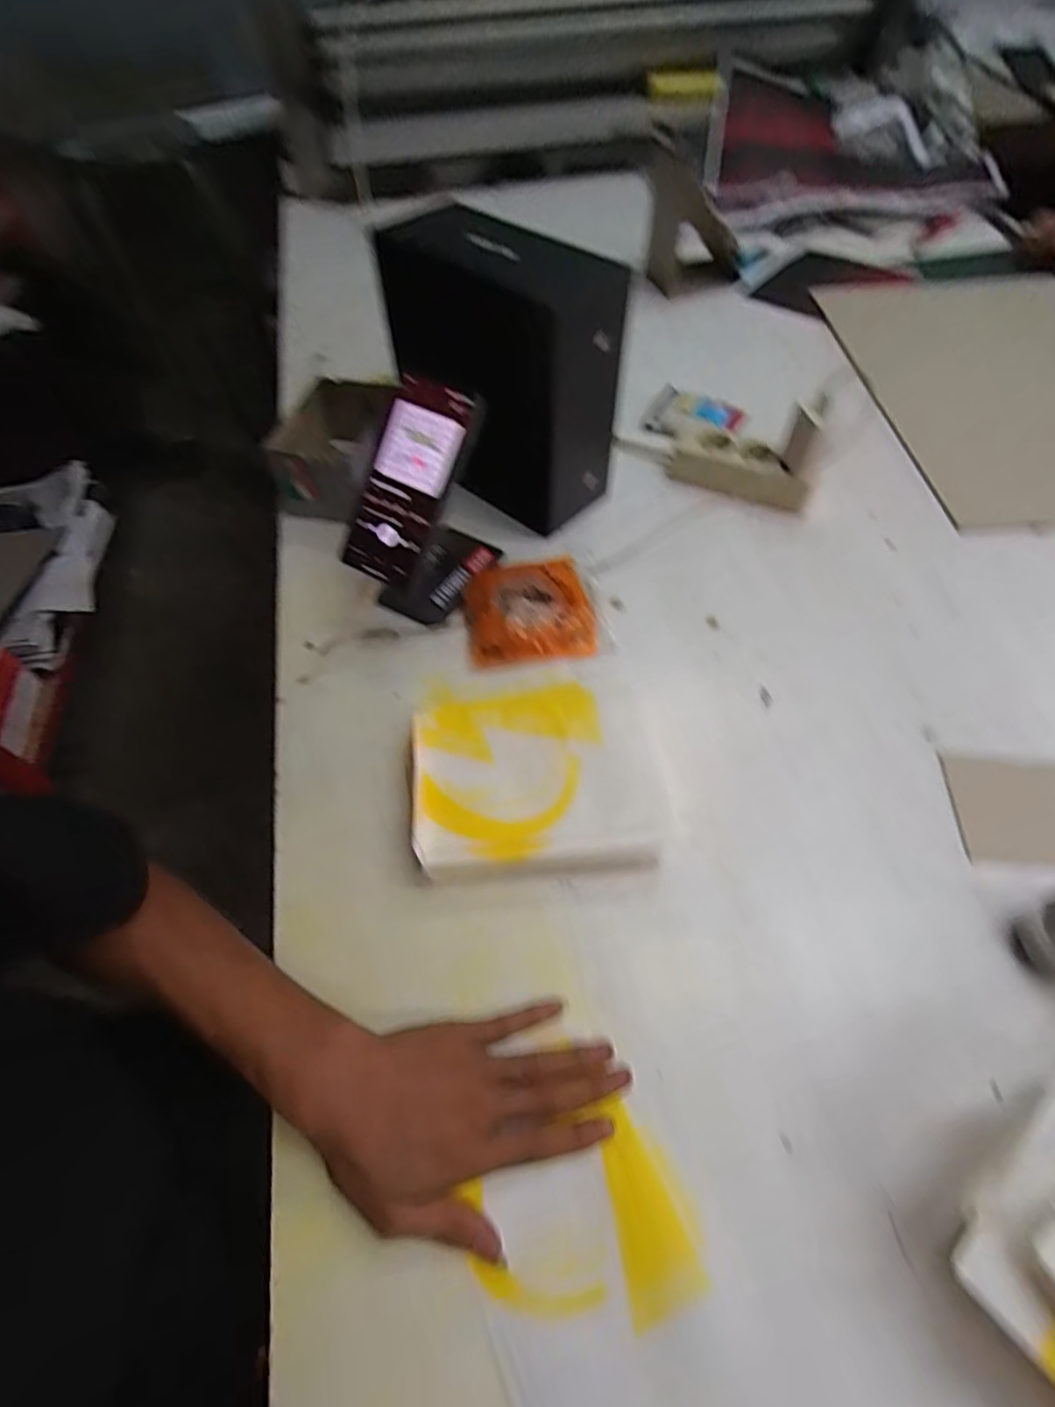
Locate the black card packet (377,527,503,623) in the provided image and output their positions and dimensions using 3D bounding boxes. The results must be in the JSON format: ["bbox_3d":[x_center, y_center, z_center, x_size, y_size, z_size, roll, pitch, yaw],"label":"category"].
[{"bbox_3d":[-0.087,-0.133,0.630,0.078,0.008,0.121,23,60,16],"label":"black card packet"}]

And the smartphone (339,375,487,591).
[{"bbox_3d":[-0.098,-0.179,0.512,0.071,0.010,0.163,28,106,8],"label":"smartphone"}]

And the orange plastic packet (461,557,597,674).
[{"bbox_3d":[0.001,-0.088,0.581,0.115,0.031,0.113,-9,56,-4],"label":"orange plastic packet"}]

